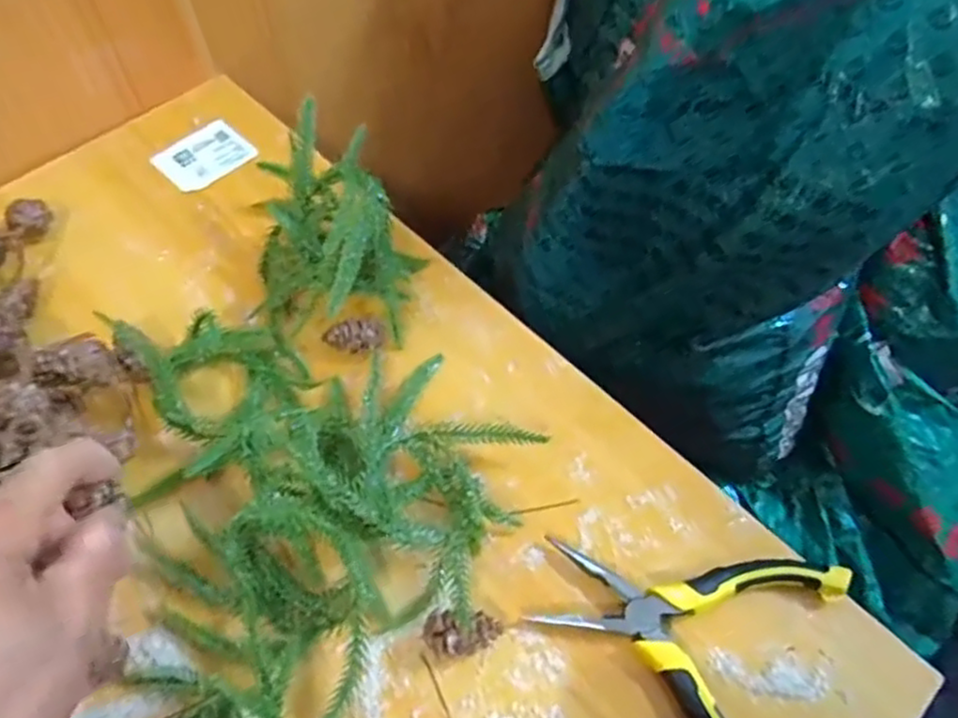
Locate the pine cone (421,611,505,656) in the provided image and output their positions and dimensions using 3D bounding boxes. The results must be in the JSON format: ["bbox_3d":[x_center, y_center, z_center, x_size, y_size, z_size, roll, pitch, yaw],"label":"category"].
[{"bbox_3d":[-0.007,0.127,0.321,0.035,0.022,0.019,-3,59,-2],"label":"pine cone"}]

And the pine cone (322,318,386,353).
[{"bbox_3d":[-0.071,-0.012,0.401,0.035,0.021,0.015,3,59,1],"label":"pine cone"}]

